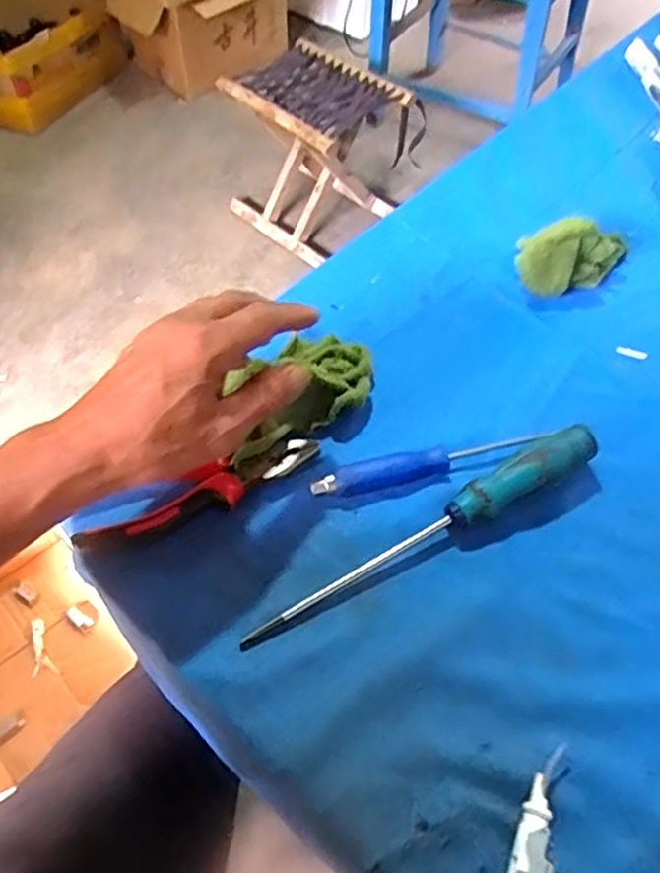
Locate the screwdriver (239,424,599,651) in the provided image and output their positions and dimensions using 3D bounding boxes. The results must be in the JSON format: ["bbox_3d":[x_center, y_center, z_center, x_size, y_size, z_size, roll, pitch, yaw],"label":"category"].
[{"bbox_3d":[0.059,0.055,0.411,0.248,0.027,0.025,-24,59,-15],"label":"screwdriver"}]

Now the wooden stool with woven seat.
[{"bbox_3d":[-0.038,-0.639,1.522,0.273,0.317,0.317,-37,64,-23],"label":"wooden stool with woven seat"}]

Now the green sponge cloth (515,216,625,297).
[{"bbox_3d":[0.201,-0.148,0.544,0.102,0.054,0.038,-19,58,-13],"label":"green sponge cloth"}]

